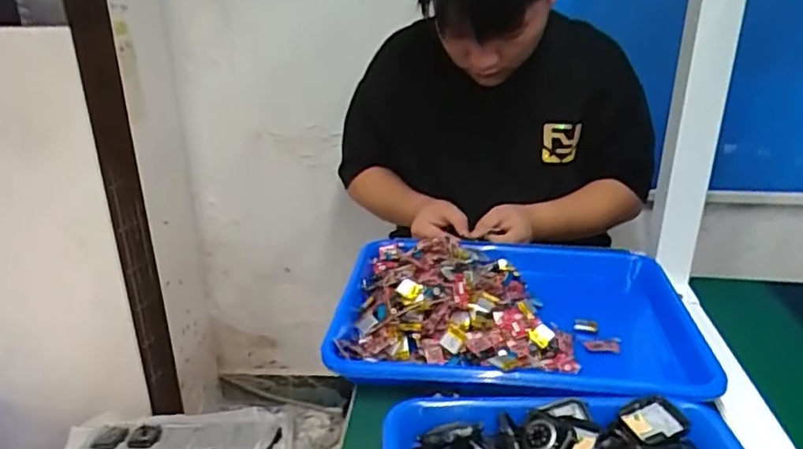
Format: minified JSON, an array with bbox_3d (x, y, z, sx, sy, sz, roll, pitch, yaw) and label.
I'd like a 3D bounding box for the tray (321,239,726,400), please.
[{"bbox_3d":[0.114,0.089,0.604,0.353,0.069,0.247,3,23,9],"label":"tray"}]

